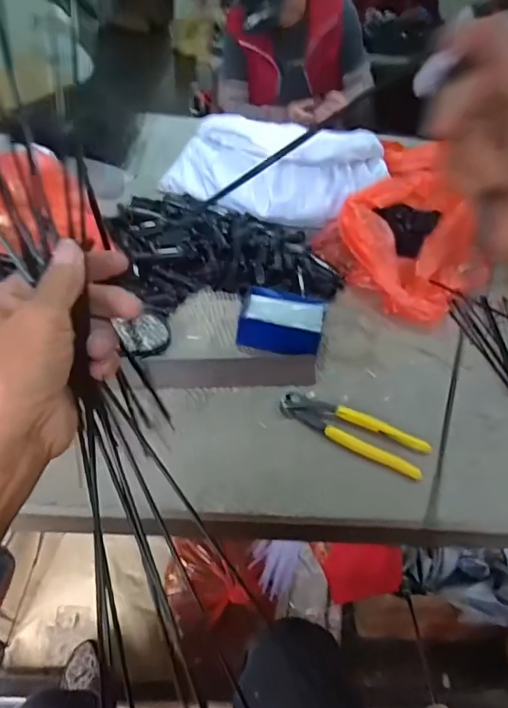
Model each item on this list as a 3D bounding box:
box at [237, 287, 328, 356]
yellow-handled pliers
[{"bbox_3d":[0.037,-0.043,0.663,0.109,0.038,0.090,11,41,6],"label":"box"},{"bbox_3d":[0.107,0.082,0.540,0.161,0.018,0.047,25,44,20],"label":"yellow-handled pliers"}]

